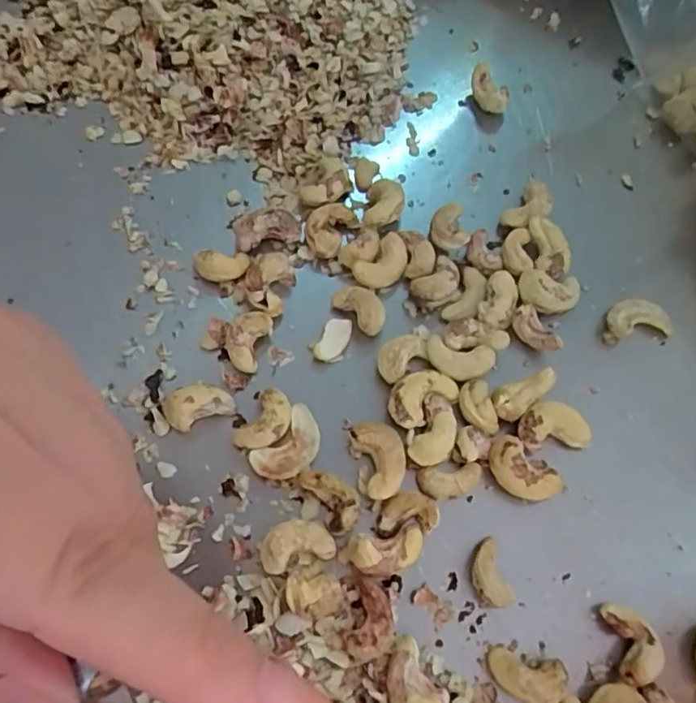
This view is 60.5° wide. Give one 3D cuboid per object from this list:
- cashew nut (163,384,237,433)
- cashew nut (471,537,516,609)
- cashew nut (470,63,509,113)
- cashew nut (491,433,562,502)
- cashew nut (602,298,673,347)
[{"bbox_3d":[-0.054,0.019,0.215,0.023,0.012,0.013,-24,71,-13],"label":"cashew nut"},{"bbox_3d":[0.047,0.075,0.201,0.012,0.009,0.021,-11,69,-9],"label":"cashew nut"},{"bbox_3d":[0.066,-0.124,0.285,0.010,0.013,0.023,-31,73,-16],"label":"cashew nut"},{"bbox_3d":[0.062,0.044,0.215,0.027,0.013,0.015,41,71,12],"label":"cashew nut"},{"bbox_3d":[0.119,-0.013,0.246,0.029,0.007,0.016,-8,68,-7],"label":"cashew nut"}]

